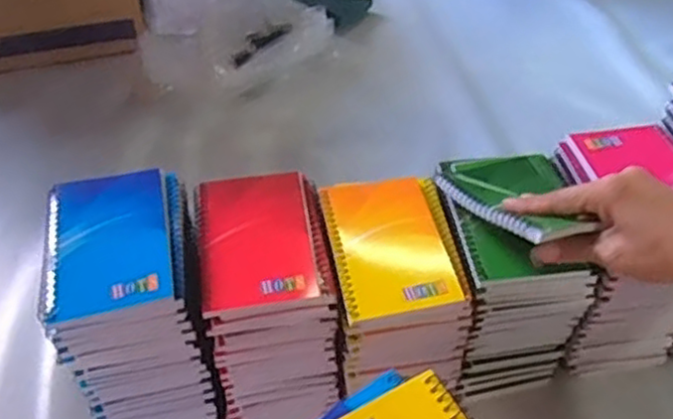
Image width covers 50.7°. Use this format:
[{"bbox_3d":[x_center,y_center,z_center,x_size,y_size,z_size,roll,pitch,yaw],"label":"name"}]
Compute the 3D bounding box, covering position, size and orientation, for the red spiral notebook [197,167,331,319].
[{"bbox_3d":[-0.059,0.021,0.532,0.087,0.011,0.124,-8,46,-7],"label":"red spiral notebook"}]

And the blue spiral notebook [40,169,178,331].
[{"bbox_3d":[-0.162,0.021,0.501,0.087,0.016,0.124,-10,47,-8],"label":"blue spiral notebook"}]

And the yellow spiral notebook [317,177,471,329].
[{"bbox_3d":[0.038,0.023,0.528,0.081,0.008,0.125,-8,46,-7],"label":"yellow spiral notebook"}]

